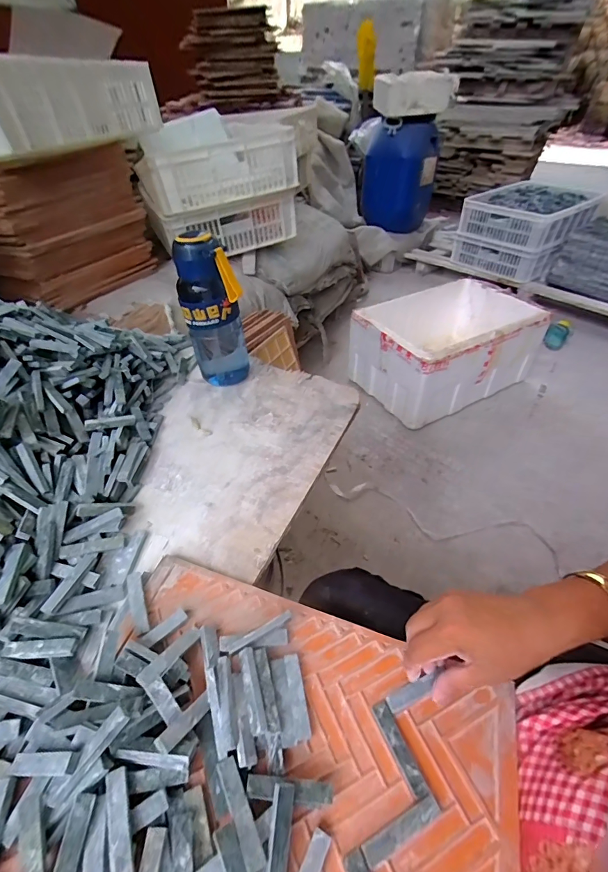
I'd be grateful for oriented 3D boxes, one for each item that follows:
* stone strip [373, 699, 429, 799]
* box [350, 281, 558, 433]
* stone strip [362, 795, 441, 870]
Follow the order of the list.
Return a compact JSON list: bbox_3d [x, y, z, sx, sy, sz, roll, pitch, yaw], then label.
[{"bbox_3d":[0.076,0.246,0.308,0.012,0.008,0.062,-18,46,-16],"label":"stone strip"},{"bbox_3d":[0.458,-0.302,1.293,0.586,0.267,0.408,-23,47,-21],"label":"box"},{"bbox_3d":[0.071,0.283,0.280,0.062,0.008,0.012,-20,46,-18],"label":"stone strip"}]

